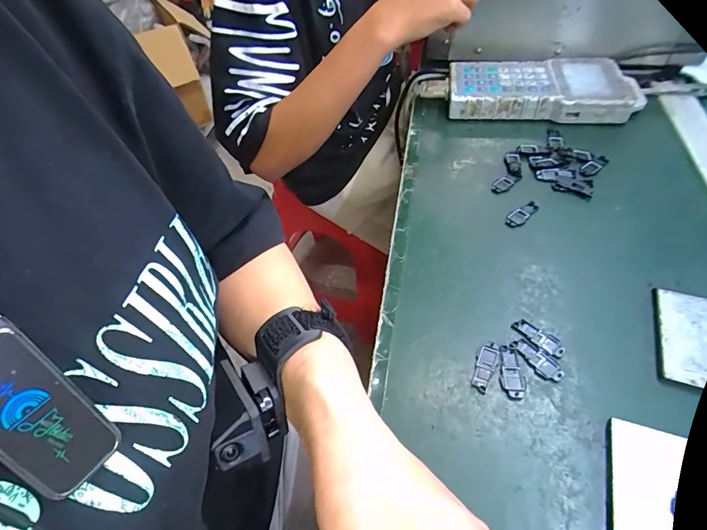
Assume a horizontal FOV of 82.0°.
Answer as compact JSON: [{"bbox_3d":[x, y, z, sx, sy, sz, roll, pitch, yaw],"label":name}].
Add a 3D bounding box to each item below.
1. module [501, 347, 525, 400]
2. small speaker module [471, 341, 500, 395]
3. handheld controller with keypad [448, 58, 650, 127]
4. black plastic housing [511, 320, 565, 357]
[{"bbox_3d":[0.116,0.078,0.298,0.014,0.004,0.039,1,50,6],"label":"module"},{"bbox_3d":[0.098,0.075,0.303,0.015,0.004,0.040,21,55,22],"label":"small speaker module"},{"bbox_3d":[0.234,-0.222,0.509,0.221,0.035,0.105,6,51,11],"label":"handheld controller with keypad"},{"bbox_3d":[0.143,0.055,0.313,0.015,0.004,0.039,-38,56,-23],"label":"black plastic housing"}]

